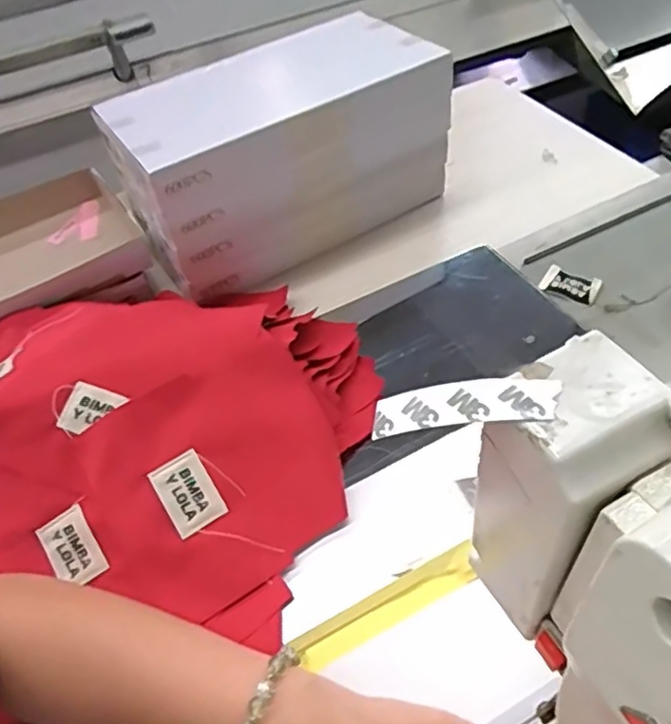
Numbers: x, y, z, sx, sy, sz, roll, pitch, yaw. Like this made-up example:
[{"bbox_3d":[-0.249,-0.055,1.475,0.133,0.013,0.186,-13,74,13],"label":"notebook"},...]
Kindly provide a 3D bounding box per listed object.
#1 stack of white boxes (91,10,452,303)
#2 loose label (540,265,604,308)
[{"bbox_3d":[-0.050,-0.214,0.644,0.315,0.178,0.156,-27,51,-16],"label":"stack of white boxes"},{"bbox_3d":[0.216,-0.071,0.580,0.050,0.008,0.034,24,57,24],"label":"loose label"}]

